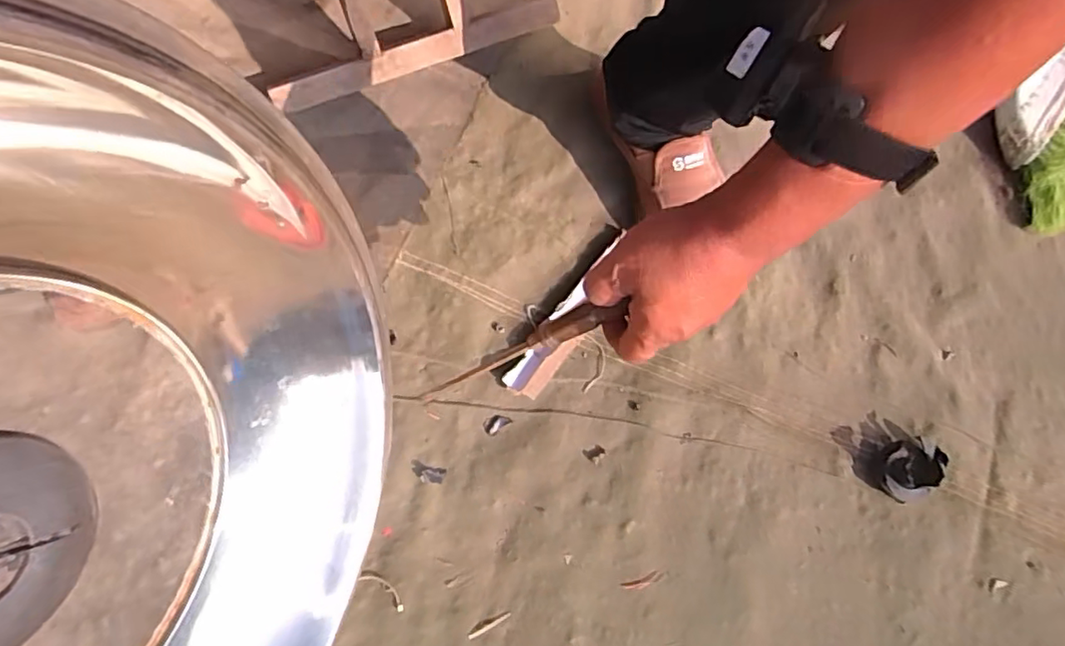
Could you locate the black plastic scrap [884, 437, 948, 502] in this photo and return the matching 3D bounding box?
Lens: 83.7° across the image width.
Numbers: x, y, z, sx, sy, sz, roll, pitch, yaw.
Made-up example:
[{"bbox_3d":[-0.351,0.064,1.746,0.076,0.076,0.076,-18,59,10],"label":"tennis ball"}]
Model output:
[{"bbox_3d":[0.350,0.135,0.545,0.053,0.026,0.053,-3,74,-6],"label":"black plastic scrap"}]

